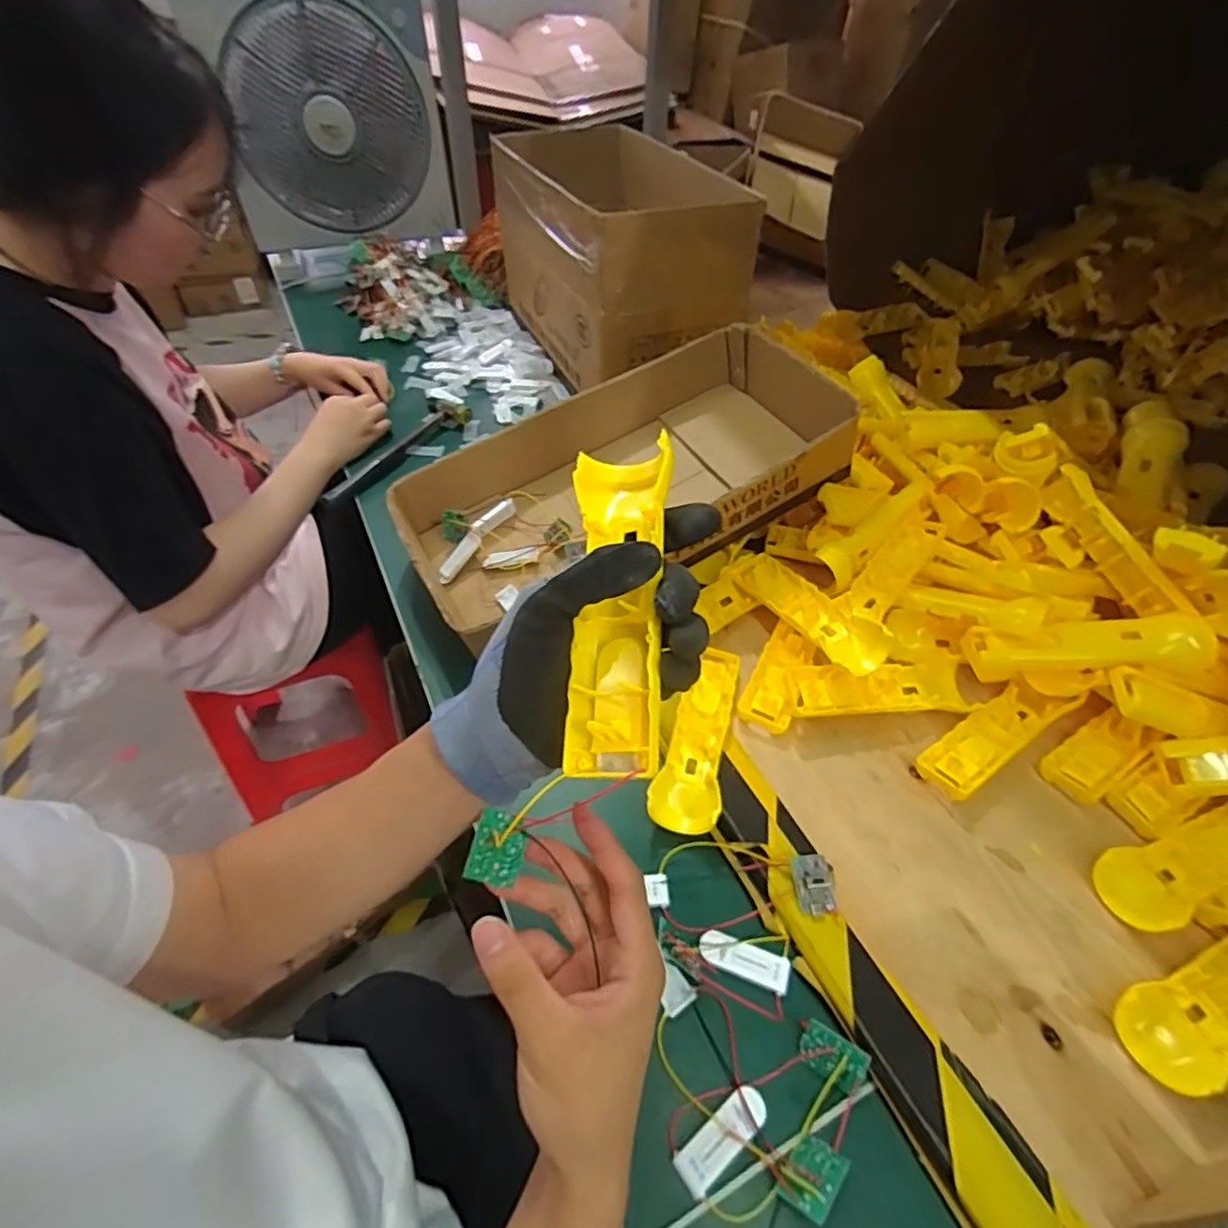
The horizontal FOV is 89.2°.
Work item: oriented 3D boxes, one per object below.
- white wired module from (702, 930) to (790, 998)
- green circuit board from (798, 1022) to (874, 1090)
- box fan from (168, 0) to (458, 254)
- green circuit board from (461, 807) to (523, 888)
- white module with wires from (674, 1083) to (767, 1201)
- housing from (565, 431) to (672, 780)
[{"bbox_3d":[0.084,0.225,0.404,0.057,0.004,0.022,16,49,12],"label":"white wired module"},{"bbox_3d":[0.130,0.259,0.366,0.037,0.009,0.022,21,77,31],"label":"green circuit board"},{"bbox_3d":[-0.498,-0.854,1.094,0.377,0.388,0.133,-8,49,-9],"label":"box fan"},{"bbox_3d":[-0.059,0.118,0.314,0.026,0.004,0.033,12,75,-5],"label":"green circuit board"},{"bbox_3d":[0.060,0.290,0.345,0.058,0.005,0.022,-28,54,-25],"label":"white module with wires"},{"bbox_3d":[0.001,-0.008,0.288,0.041,0.038,0.160,1,68,-1],"label":"housing"}]

